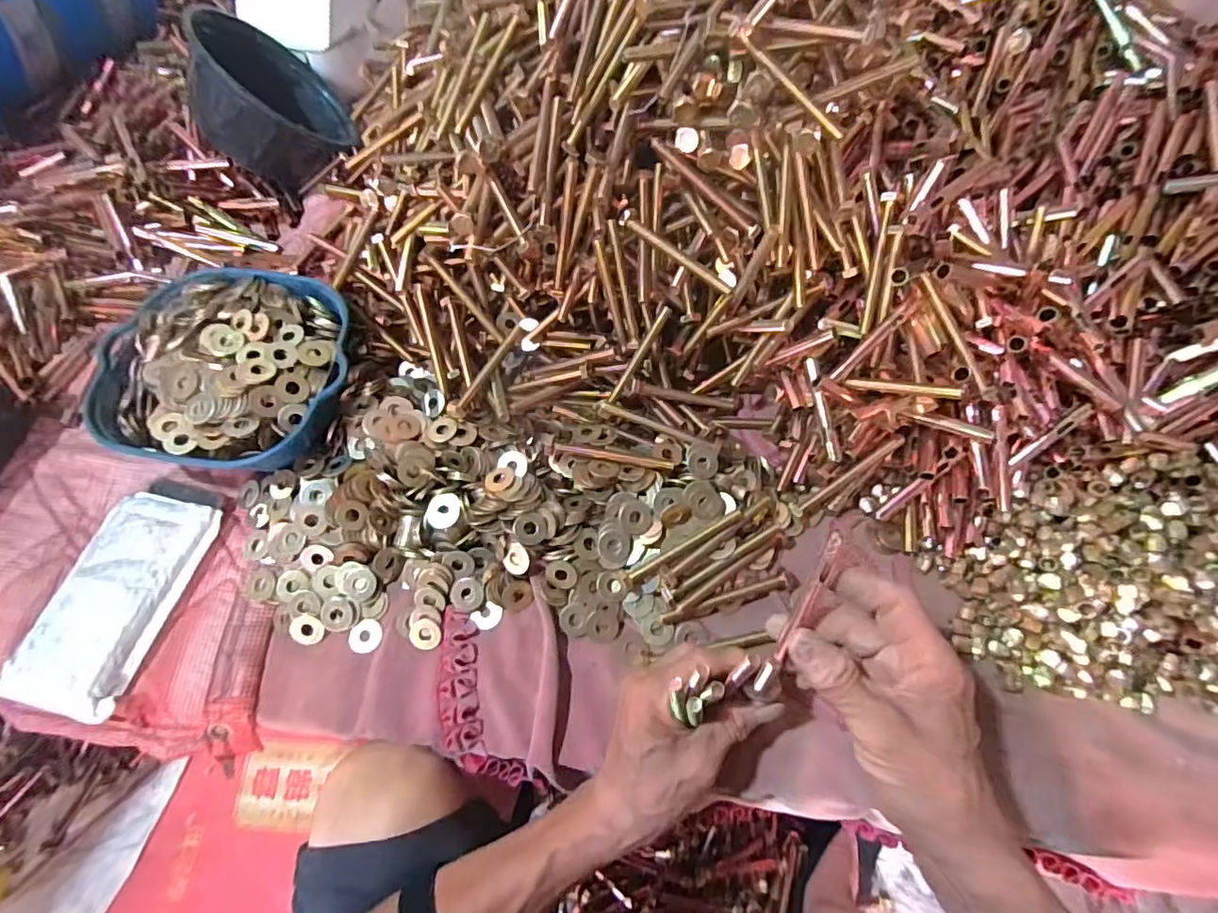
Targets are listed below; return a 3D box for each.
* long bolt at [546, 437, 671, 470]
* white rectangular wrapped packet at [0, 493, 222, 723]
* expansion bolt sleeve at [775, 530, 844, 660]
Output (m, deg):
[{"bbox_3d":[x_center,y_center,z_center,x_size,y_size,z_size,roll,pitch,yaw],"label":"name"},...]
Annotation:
[{"bbox_3d":[-0.001,-0.001,0.452,0.106,0.011,0.013,11,67,6],"label":"long bolt"},{"bbox_3d":[-0.385,0.106,0.427,0.091,0.029,0.160,12,67,6],"label":"white rectangular wrapped packet"},{"bbox_3d":[0.115,0.080,0.319,0.009,0.012,0.083,24,104,11],"label":"expansion bolt sleeve"}]

